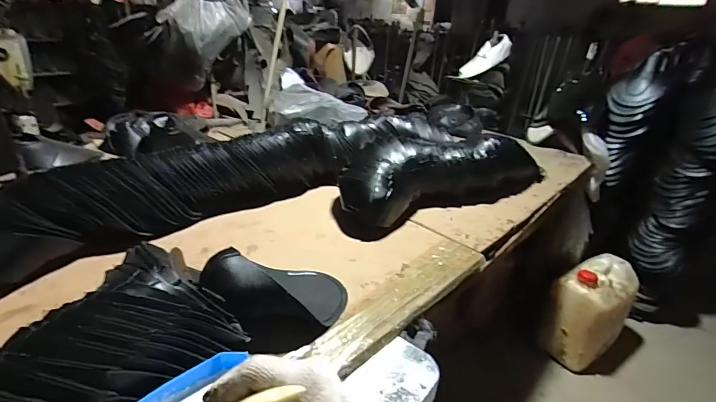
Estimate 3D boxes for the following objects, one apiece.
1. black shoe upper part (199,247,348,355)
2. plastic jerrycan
[{"bbox_3d":[-0.122,0.141,0.646,0.179,0.109,0.230,21,31,31],"label":"black shoe upper part"},{"bbox_3d":[0.922,0.427,1.533,0.321,0.358,0.218,-18,33,-37],"label":"plastic jerrycan"}]

